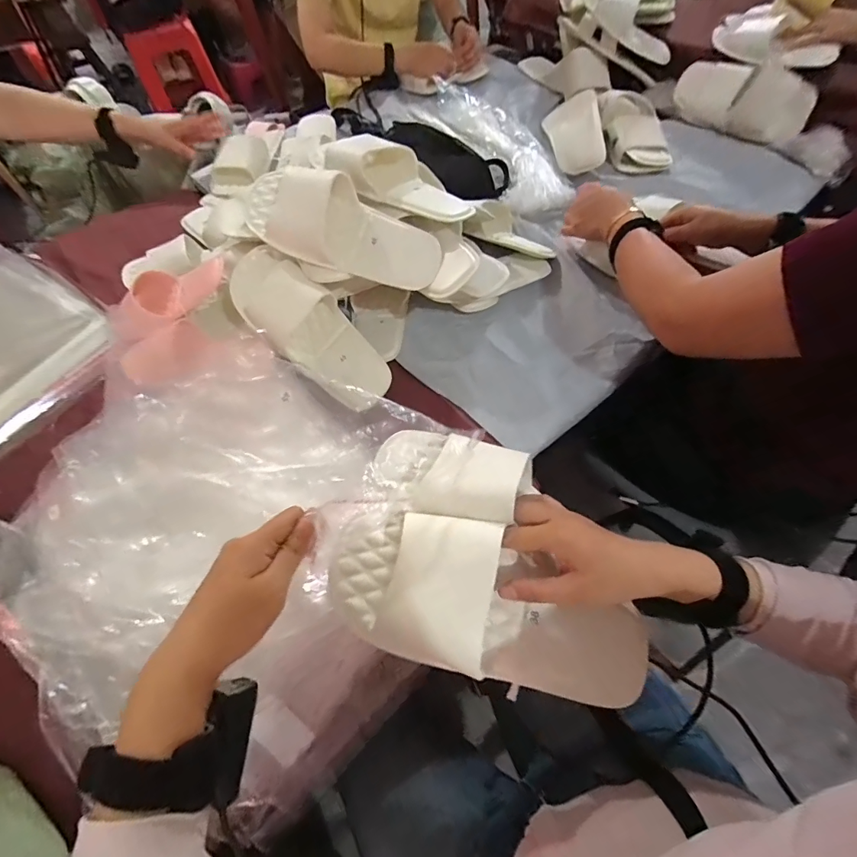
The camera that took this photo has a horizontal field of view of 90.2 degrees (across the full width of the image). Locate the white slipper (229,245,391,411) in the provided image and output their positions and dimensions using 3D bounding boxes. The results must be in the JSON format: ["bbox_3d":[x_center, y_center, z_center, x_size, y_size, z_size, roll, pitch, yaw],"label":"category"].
[{"bbox_3d":[-0.166,-0.139,0.594,0.271,0.062,0.101,44,67,-6],"label":"white slipper"}]

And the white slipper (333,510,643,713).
[{"bbox_3d":[0.049,0.145,0.345,0.262,0.052,0.108,23,62,0],"label":"white slipper"}]

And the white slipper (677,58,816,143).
[{"bbox_3d":[0.611,-0.653,0.832,0.247,0.091,0.045,36,67,21],"label":"white slipper"}]

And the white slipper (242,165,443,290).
[{"bbox_3d":[-0.115,-0.271,0.590,0.272,0.075,0.113,21,97,-7],"label":"white slipper"}]

